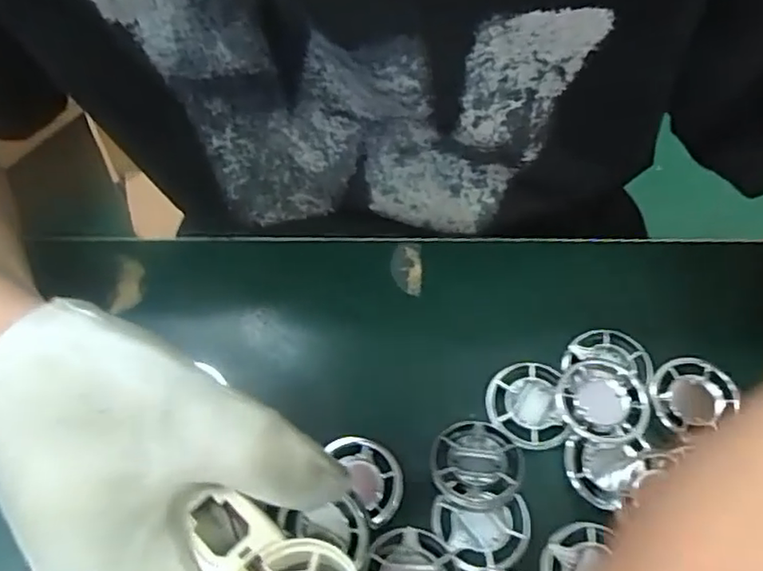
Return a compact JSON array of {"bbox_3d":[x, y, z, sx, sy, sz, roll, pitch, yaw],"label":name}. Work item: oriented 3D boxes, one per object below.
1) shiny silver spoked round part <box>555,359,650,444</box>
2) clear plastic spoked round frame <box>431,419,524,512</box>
[{"bbox_3d":[0.097,0.051,0.272,0.036,0.010,0.037,-1,63,2],"label":"shiny silver spoked round part"},{"bbox_3d":[0.040,0.075,0.262,0.037,0.009,0.038,-1,63,2],"label":"clear plastic spoked round frame"}]

